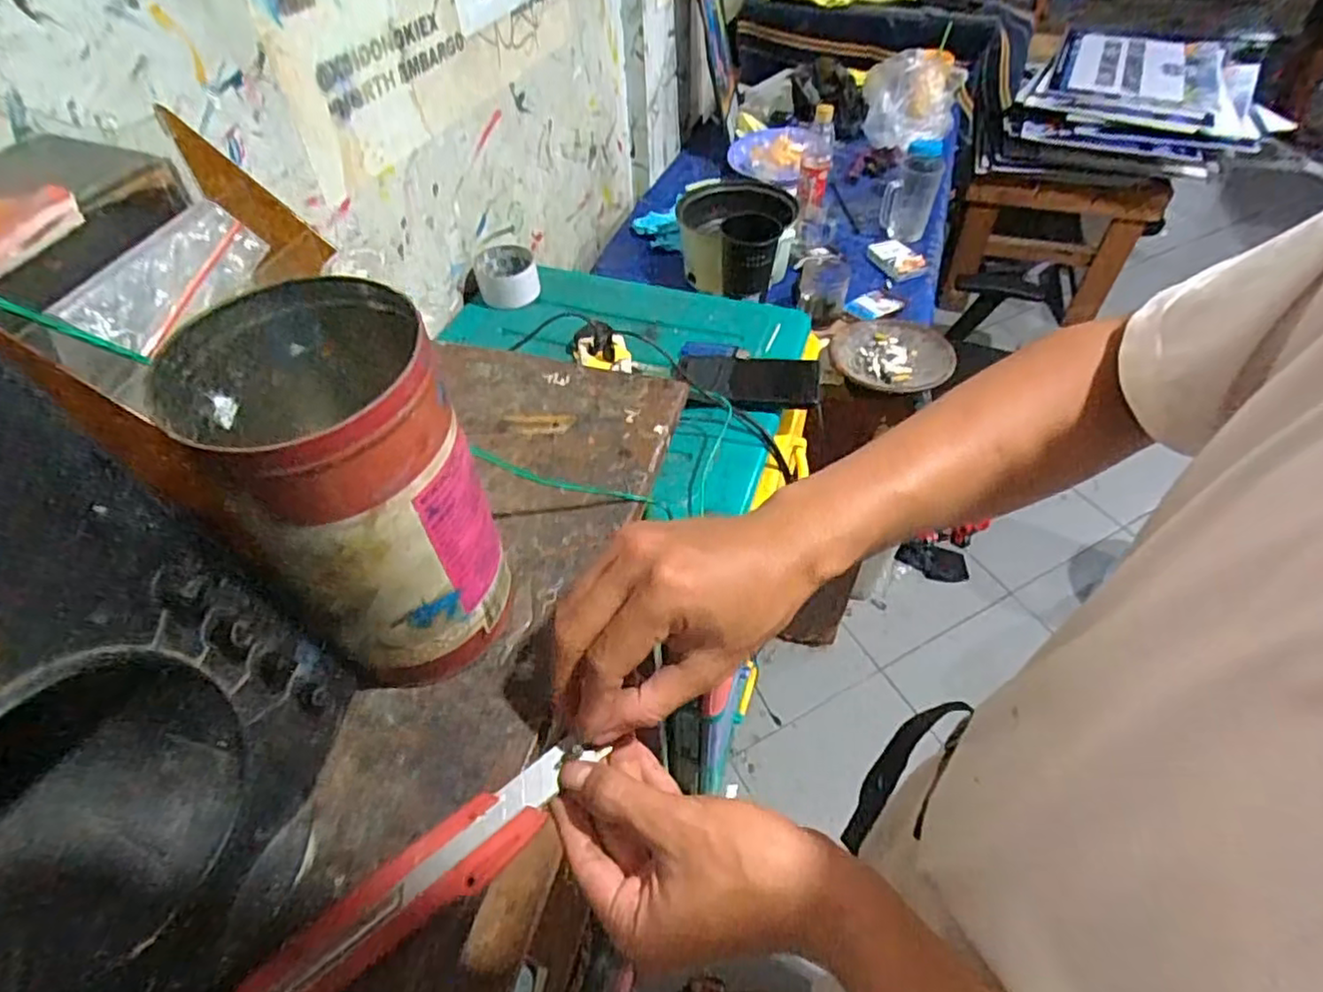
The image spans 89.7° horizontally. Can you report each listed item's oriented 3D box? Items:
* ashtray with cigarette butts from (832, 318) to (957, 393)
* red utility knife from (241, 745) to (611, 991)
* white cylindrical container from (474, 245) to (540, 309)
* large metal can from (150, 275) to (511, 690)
[{"bbox_3d":[0.348,-0.219,1.002,0.172,0.010,0.166,-1,49,1],"label":"ashtray with cigarette butts"},{"bbox_3d":[-0.110,0.170,0.281,0.168,0.013,0.030,-32,55,-27],"label":"red utility knife"},{"bbox_3d":[-0.213,-0.303,0.915,0.082,0.048,0.082,-1,49,1],"label":"white cylindrical container"},{"bbox_3d":[-0.136,-0.001,0.303,0.094,0.153,0.103,-31,55,-22],"label":"large metal can"}]

